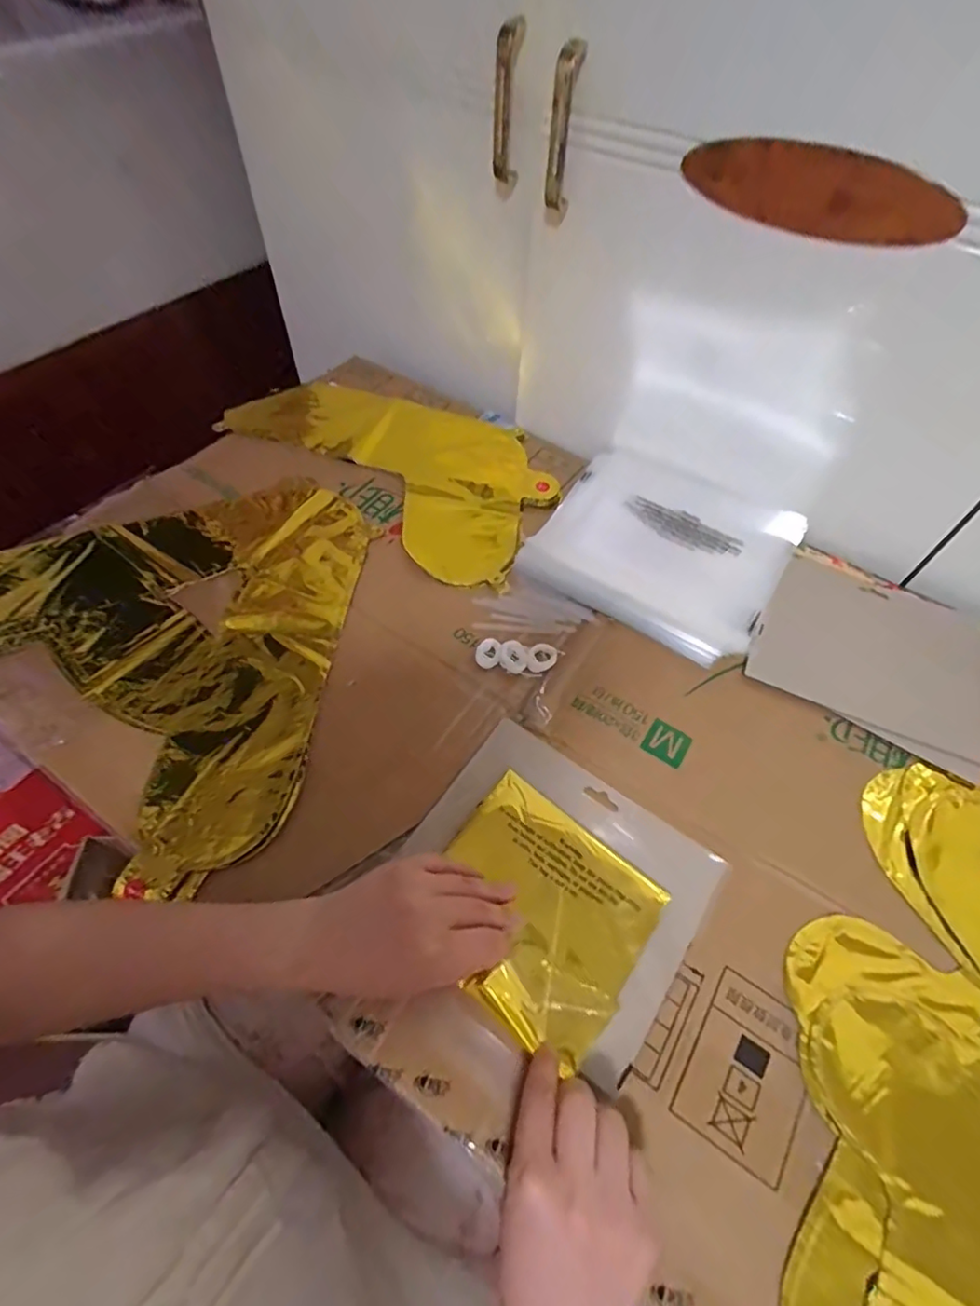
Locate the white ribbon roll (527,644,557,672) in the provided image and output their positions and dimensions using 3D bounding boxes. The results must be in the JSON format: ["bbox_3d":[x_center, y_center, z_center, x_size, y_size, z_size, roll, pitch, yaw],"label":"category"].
[{"bbox_3d":[0.045,0.003,0.496,0.024,0.004,0.030,5,57,1],"label":"white ribbon roll"}]

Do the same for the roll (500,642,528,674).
[{"bbox_3d":[0.021,0.003,0.495,0.024,0.005,0.030,7,57,2],"label":"roll"}]

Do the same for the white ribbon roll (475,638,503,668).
[{"bbox_3d":[-0.001,0.001,0.493,0.022,0.005,0.028,4,57,0],"label":"white ribbon roll"}]

